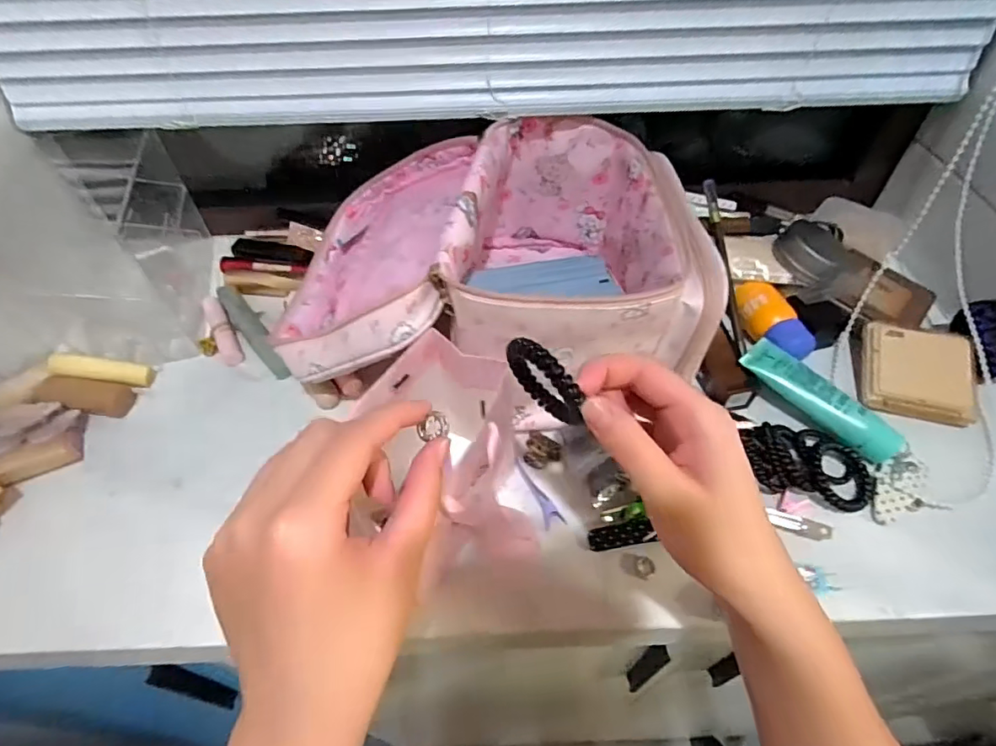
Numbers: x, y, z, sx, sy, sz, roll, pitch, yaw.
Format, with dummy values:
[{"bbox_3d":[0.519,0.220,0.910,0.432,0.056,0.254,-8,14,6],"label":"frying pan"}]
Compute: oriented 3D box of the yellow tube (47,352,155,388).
[{"bbox_3d":[-0.330,-0.002,0.433,0.074,0.016,0.025,10,49,-17],"label":"yellow tube"}]

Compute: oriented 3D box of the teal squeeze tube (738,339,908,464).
[{"bbox_3d":[0.245,0.021,0.399,0.044,0.024,0.121,-31,57,-22],"label":"teal squeeze tube"}]

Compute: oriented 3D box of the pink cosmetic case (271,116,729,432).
[{"bbox_3d":[-0.017,-0.093,0.437,0.315,0.135,0.251,-3,51,-2],"label":"pink cosmetic case"}]

